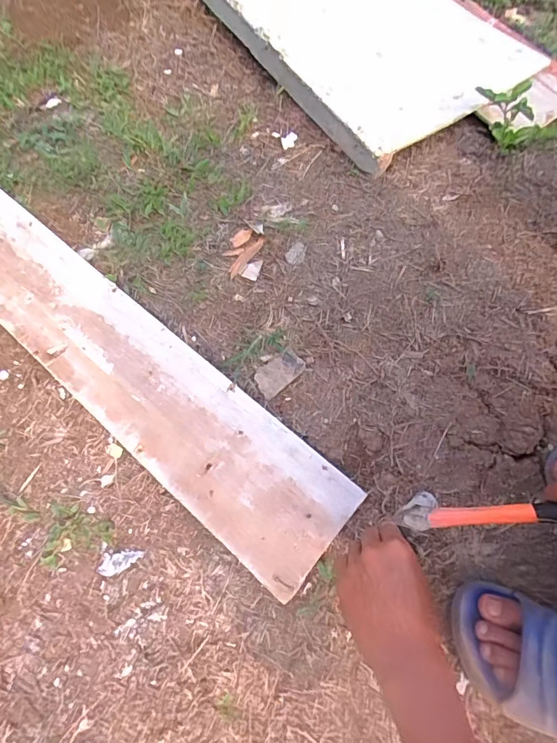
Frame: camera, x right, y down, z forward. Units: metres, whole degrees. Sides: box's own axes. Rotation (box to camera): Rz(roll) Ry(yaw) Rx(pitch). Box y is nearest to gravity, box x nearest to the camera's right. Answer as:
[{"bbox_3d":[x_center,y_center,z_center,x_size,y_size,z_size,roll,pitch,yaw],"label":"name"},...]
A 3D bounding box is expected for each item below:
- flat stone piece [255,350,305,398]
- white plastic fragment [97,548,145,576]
[{"bbox_3d":[0.000,0.000,0.638,0.073,0.006,0.044,-38,68,-14],"label":"flat stone piece"},{"bbox_3d":[-0.193,0.234,0.539,0.056,0.004,0.026,-9,64,-1],"label":"white plastic fragment"}]

